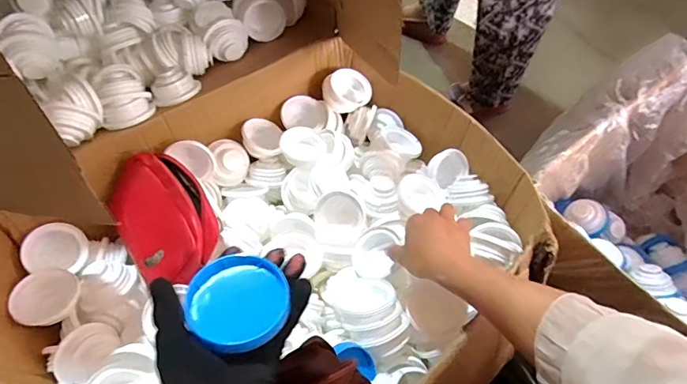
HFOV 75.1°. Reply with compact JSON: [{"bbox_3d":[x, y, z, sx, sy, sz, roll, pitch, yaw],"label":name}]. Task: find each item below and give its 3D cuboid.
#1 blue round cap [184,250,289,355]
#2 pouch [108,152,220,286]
[{"bbox_3d":[-0.085,0.085,0.361,0.074,0.012,0.080,1,54,-1],"label":"blue round cap"},{"bbox_3d":[-0.237,0.041,0.602,0.128,0.050,0.181,-42,68,14],"label":"pouch"}]

